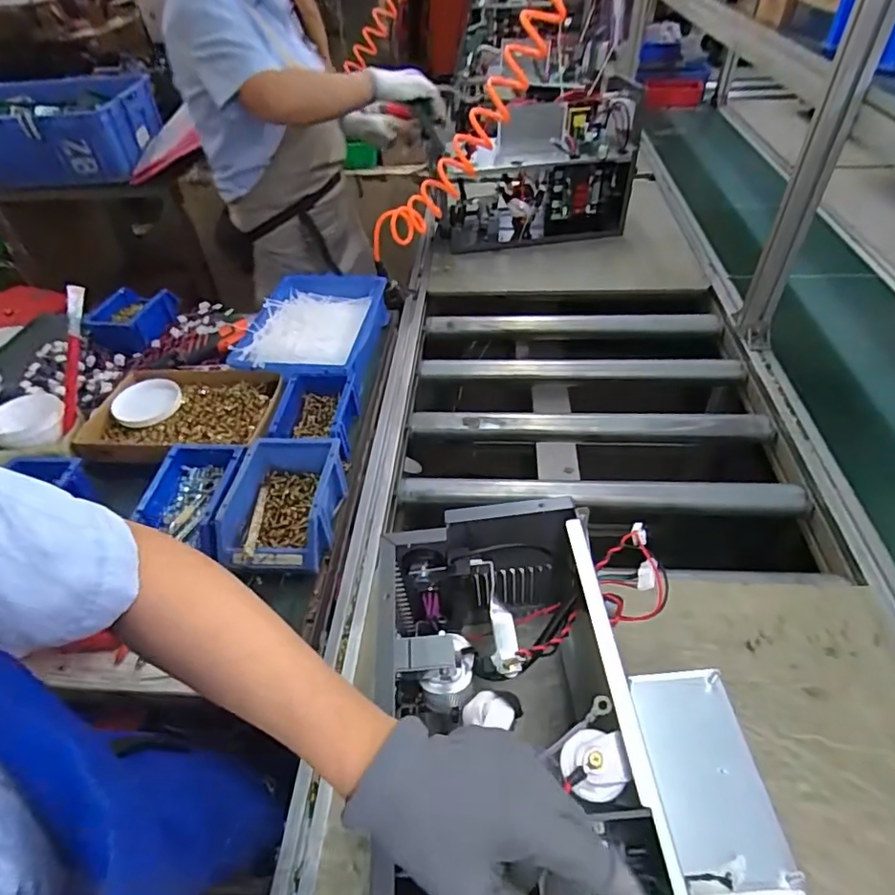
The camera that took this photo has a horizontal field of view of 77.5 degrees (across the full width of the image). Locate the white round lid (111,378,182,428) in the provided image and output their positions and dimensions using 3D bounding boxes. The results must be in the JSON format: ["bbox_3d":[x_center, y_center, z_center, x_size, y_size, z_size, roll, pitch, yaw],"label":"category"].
[{"bbox_3d":[-0.472,-0.069,0.881,0.091,0.012,0.096,4,56,-6],"label":"white round lid"}]

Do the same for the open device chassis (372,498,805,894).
[{"bbox_3d":[0.095,0.268,0.435,0.270,0.186,0.442,-5,45,0],"label":"open device chassis"}]

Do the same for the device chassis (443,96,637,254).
[{"bbox_3d":[0.195,-0.610,1.267,0.417,0.270,0.147,-8,45,-2],"label":"device chassis"}]

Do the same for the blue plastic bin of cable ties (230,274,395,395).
[{"bbox_3d":[-0.240,-0.207,1.009,0.226,0.075,0.309,1,45,5],"label":"blue plastic bin of cable ties"}]

